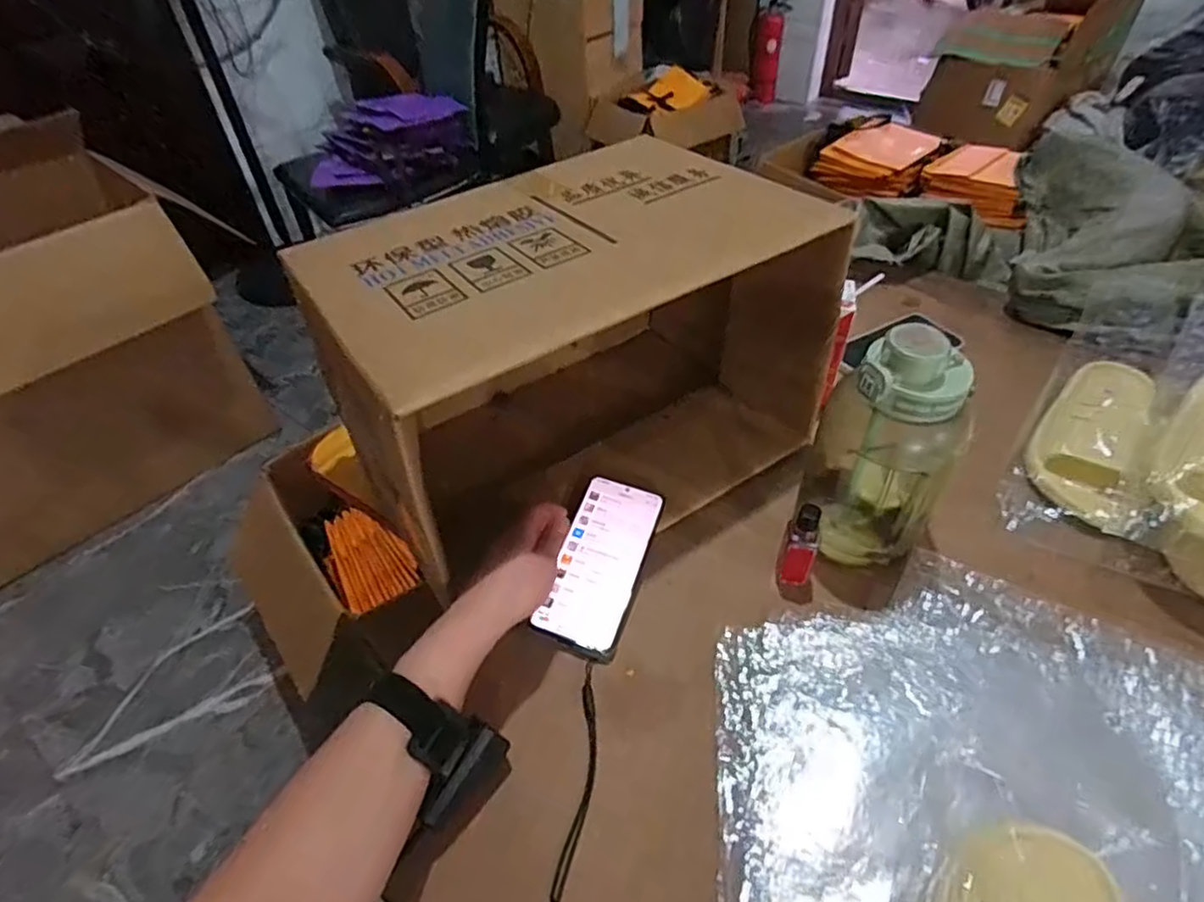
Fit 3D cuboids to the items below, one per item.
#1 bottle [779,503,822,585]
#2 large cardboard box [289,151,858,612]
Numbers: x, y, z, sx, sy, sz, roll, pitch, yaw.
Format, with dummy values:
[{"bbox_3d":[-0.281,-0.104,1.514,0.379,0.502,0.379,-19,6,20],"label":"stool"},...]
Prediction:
[{"bbox_3d":[0.165,0.081,0.534,0.027,0.079,0.029,20,50,22],"label":"bottle"},{"bbox_3d":[-0.022,-0.094,0.619,0.400,0.262,0.280,-26,49,-21],"label":"large cardboard box"}]

